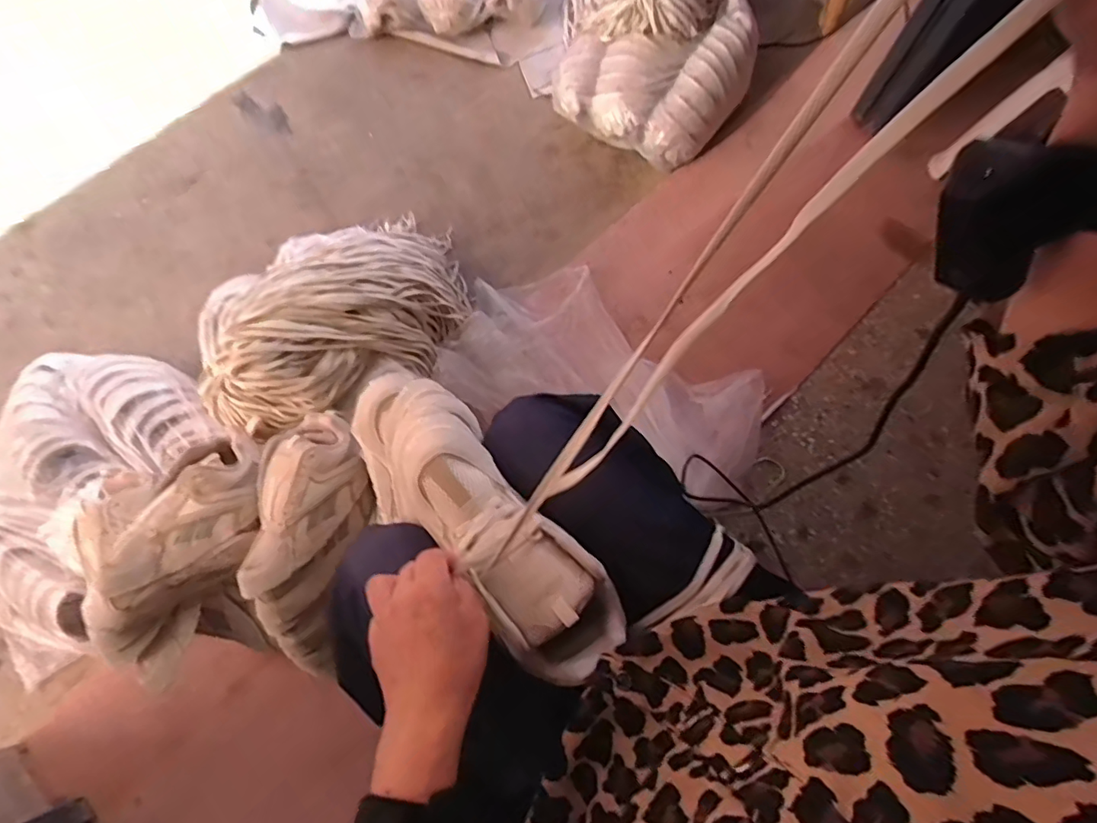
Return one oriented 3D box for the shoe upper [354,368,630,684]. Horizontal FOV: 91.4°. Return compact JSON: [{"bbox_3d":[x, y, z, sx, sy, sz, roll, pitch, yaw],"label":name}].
[{"bbox_3d":[-0.069,0.076,0.473,0.096,0.092,0.336,-38,65,-14],"label":"shoe upper"}]

